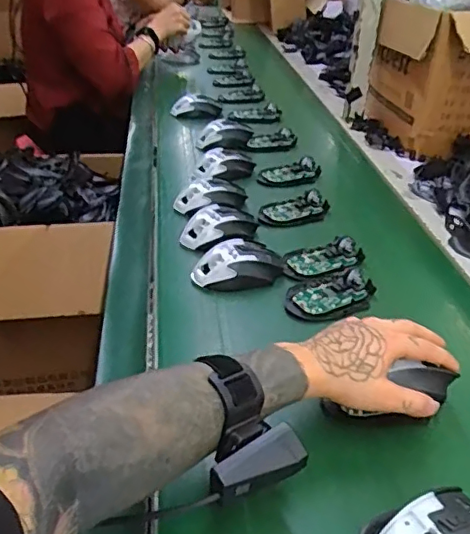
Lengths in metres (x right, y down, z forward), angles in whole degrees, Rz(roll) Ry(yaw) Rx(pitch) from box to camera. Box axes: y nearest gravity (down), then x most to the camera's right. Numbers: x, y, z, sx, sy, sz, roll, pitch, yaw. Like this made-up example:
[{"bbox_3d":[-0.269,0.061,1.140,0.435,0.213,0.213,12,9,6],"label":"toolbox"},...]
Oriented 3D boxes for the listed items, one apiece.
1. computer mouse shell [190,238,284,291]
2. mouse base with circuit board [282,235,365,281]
[{"bbox_3d":[0.003,-0.004,0.711,0.114,0.041,0.059,-12,35,-20],"label":"computer mouse shell"},{"bbox_3d":[0.117,-0.010,0.739,0.116,0.023,0.058,-9,34,-16],"label":"mouse base with circuit board"}]

